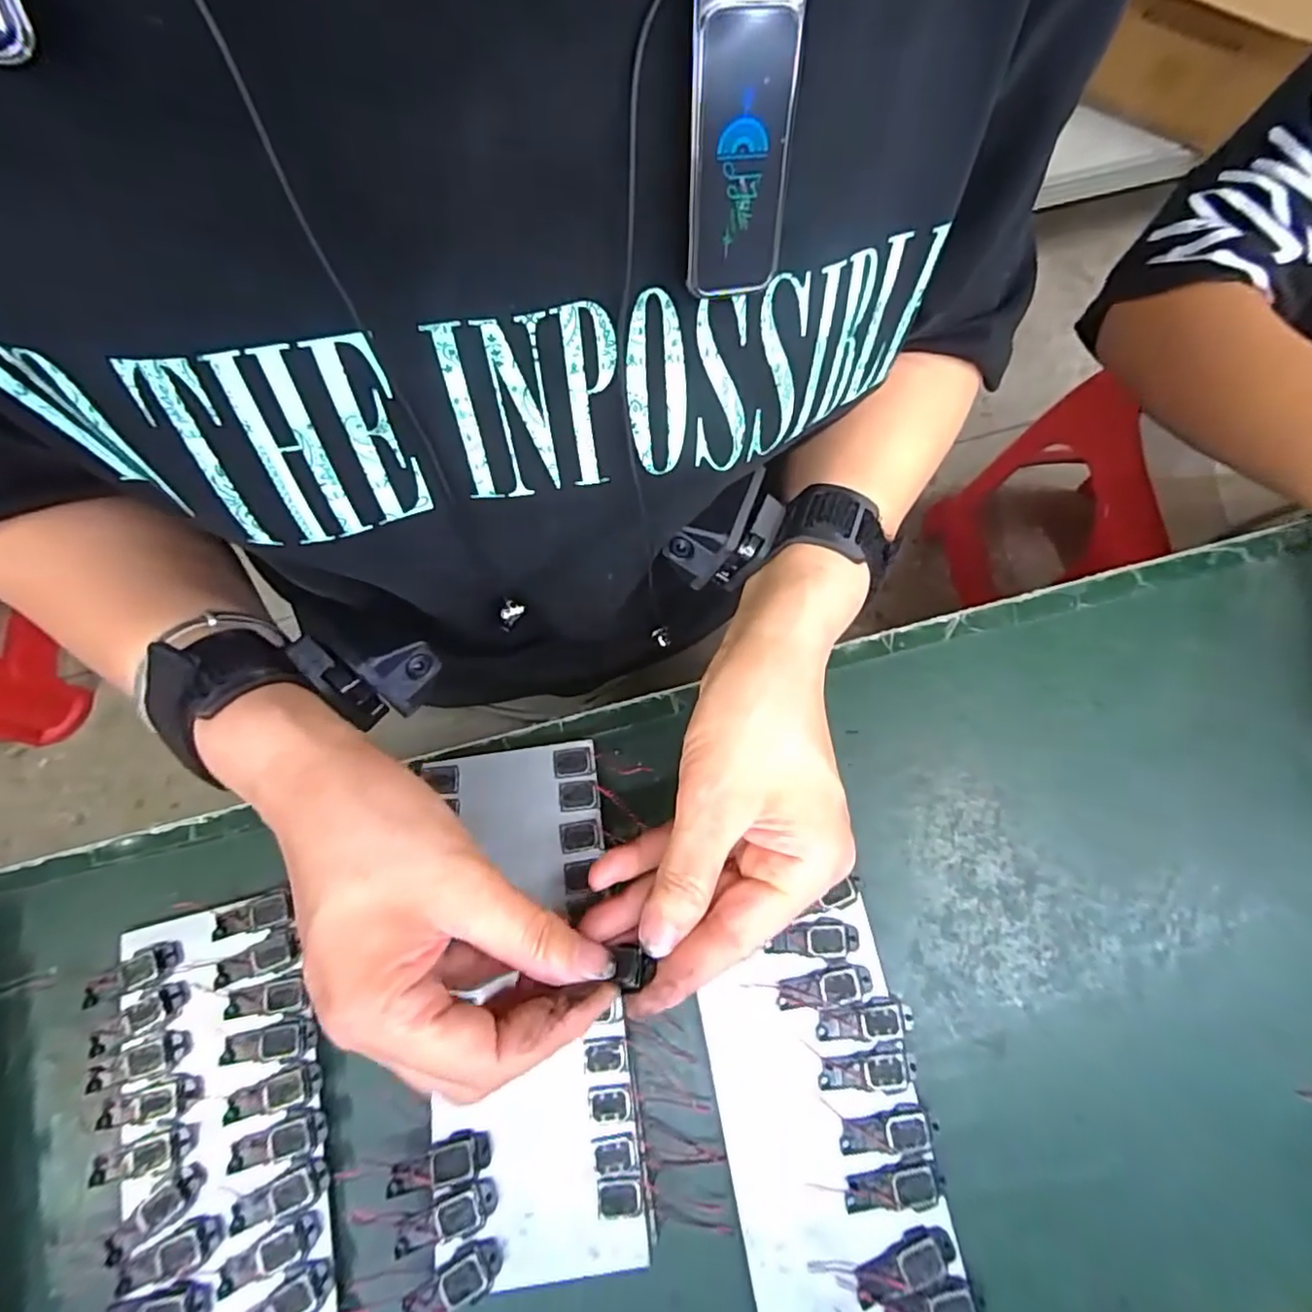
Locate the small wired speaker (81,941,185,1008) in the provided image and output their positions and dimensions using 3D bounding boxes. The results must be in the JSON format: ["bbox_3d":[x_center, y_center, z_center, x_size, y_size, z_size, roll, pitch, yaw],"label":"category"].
[{"bbox_3d":[-0.229,0.139,0.280,0.042,0.004,0.014,-26,76,-8],"label":"small wired speaker"}]

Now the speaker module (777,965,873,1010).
[{"bbox_3d":[0.071,0.142,0.273,0.040,0.004,0.014,-10,74,-3],"label":"speaker module"}]

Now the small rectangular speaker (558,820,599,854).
[{"bbox_3d":[-0.034,0.081,0.288,0.018,0.004,0.013,-8,74,-3],"label":"small rectangular speaker"}]

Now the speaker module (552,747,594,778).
[{"bbox_3d":[-0.038,0.049,0.298,0.018,0.004,0.013,-6,69,-6],"label":"speaker module"}]

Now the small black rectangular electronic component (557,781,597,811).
[{"bbox_3d":[-0.036,0.064,0.293,0.017,0.004,0.013,-5,74,-2],"label":"small black rectangular electronic component"}]

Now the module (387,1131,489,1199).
[{"bbox_3d":[-0.085,0.198,0.250,0.039,0.008,0.014,-19,75,-6],"label":"module"}]

